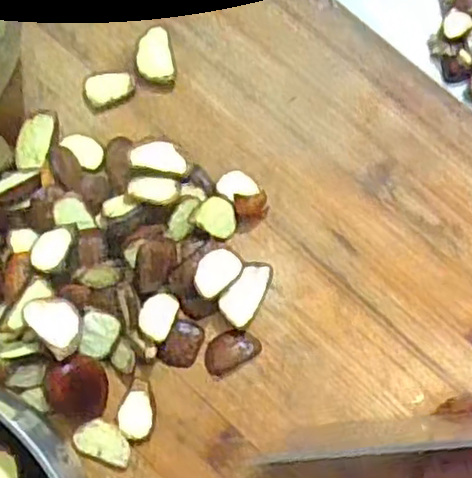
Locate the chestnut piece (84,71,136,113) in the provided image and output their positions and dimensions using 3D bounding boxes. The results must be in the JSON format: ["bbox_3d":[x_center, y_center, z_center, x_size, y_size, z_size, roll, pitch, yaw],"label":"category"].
[{"bbox_3d":[-0.057,-0.067,0.299,0.023,0.004,0.016,-20,86,6],"label":"chestnut piece"}]

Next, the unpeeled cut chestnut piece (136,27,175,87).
[{"bbox_3d":[-0.035,-0.079,0.295,0.016,0.006,0.023,-12,87,7],"label":"unpeeled cut chestnut piece"}]

